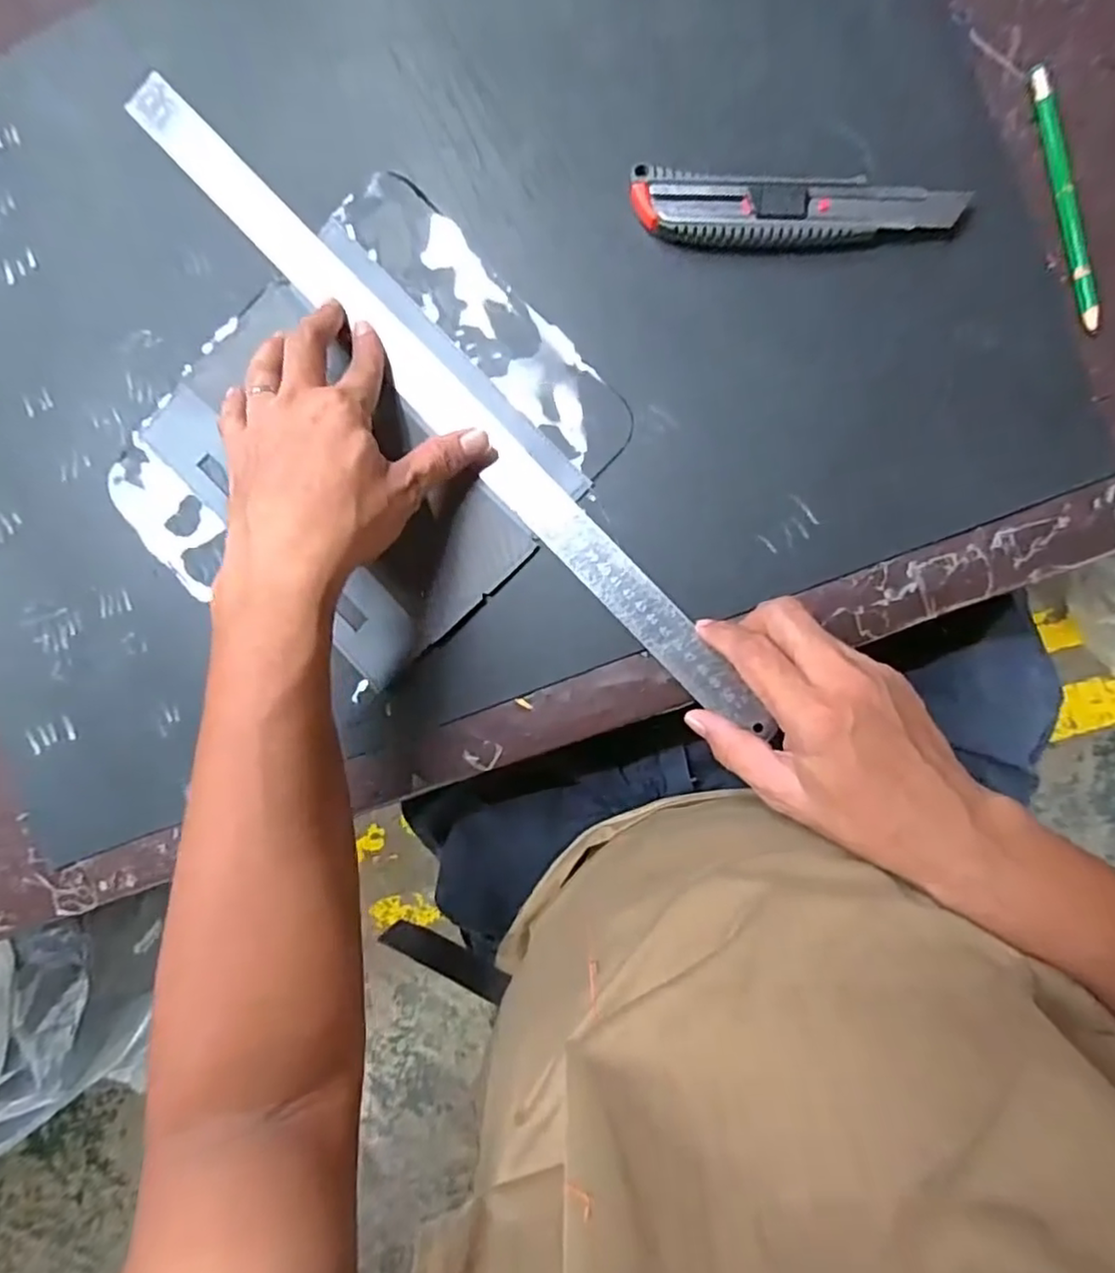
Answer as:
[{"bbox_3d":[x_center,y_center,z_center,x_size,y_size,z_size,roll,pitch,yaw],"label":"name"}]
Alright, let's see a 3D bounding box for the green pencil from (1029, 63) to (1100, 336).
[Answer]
[{"bbox_3d":[0.264,-0.228,0.336,0.010,0.004,0.139,-13,91,7],"label":"green pencil"}]

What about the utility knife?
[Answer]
[{"bbox_3d":[0.123,-0.226,0.345,0.167,0.012,0.034,9,94,6],"label":"utility knife"}]

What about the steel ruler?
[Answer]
[{"bbox_3d":[-0.065,-0.134,0.377,0.030,0.004,0.510,-44,87,7],"label":"steel ruler"}]

